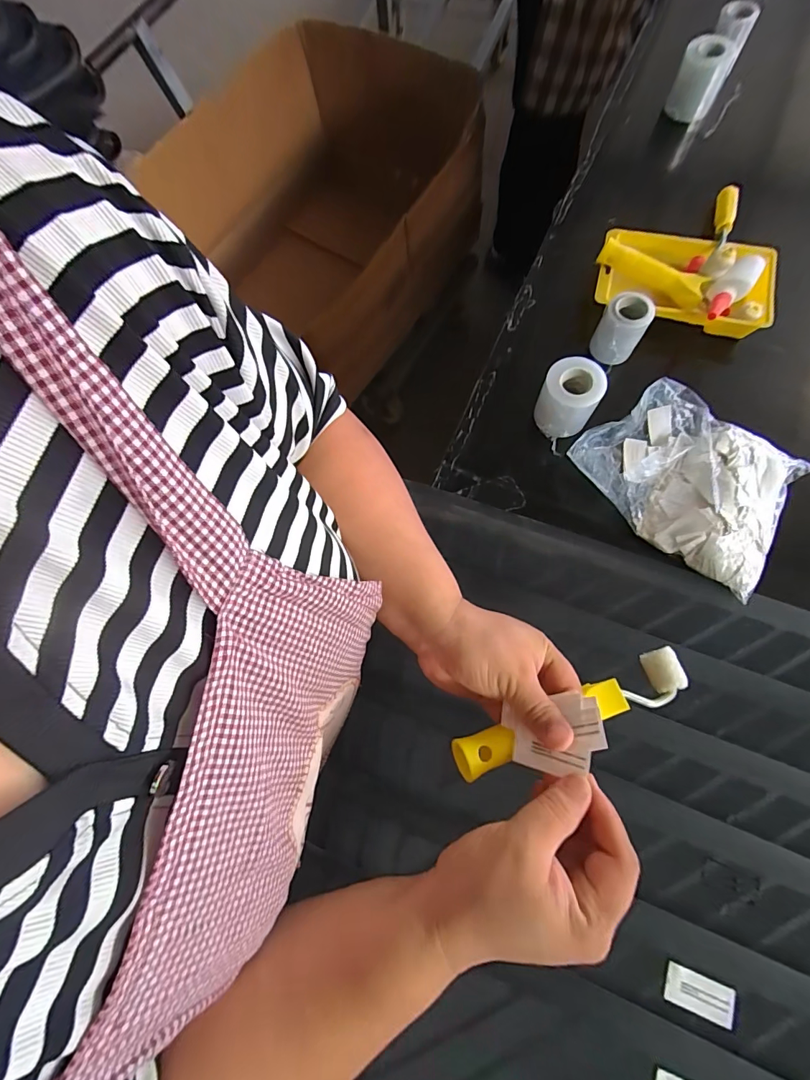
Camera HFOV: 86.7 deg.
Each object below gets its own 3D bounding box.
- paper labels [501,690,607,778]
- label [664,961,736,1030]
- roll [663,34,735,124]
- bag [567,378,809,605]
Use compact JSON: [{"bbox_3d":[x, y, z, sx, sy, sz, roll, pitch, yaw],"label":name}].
[{"bbox_3d":[0.100,0.130,0.287,0.063,0.010,0.045,-16,60,23],"label":"paper labels"},{"bbox_3d":[0.237,0.366,0.344,0.053,0.004,0.025,19,66,8],"label":"label"},{"bbox_3d":[0.422,-0.659,0.619,0.062,0.075,0.061,-1,74,4],"label":"roll"},{"bbox_3d":[0.317,-0.074,0.467,0.175,0.047,0.226,-42,74,-11],"label":"bag"}]

